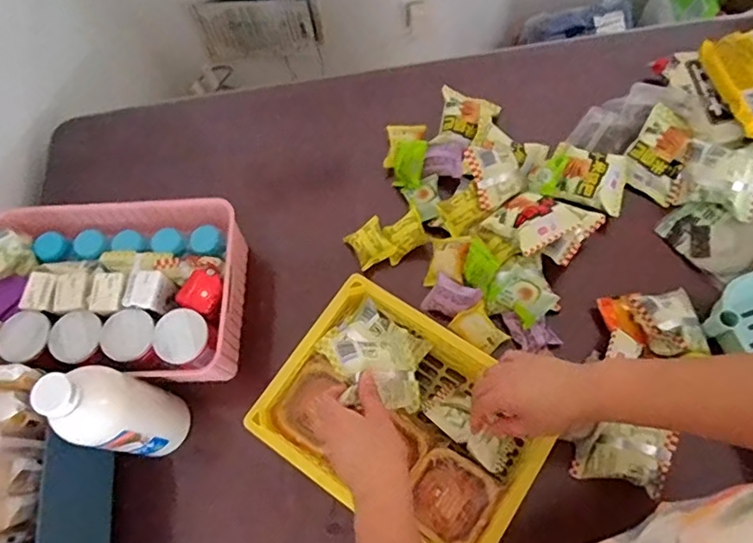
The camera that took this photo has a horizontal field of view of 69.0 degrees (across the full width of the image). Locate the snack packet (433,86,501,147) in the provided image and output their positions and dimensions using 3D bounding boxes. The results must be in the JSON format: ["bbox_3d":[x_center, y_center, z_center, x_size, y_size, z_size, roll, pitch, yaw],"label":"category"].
[{"bbox_3d":[0.134,-0.232,0.825,0.087,0.023,0.091,15,69,9],"label":"snack packet"}]

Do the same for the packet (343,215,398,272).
[{"bbox_3d":[-0.009,-0.041,0.789,0.056,0.030,0.063,-28,68,-8],"label":"packet"}]

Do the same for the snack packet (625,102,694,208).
[{"bbox_3d":[0.409,-0.178,0.771,0.081,0.029,0.087,33,107,25],"label":"snack packet"}]

